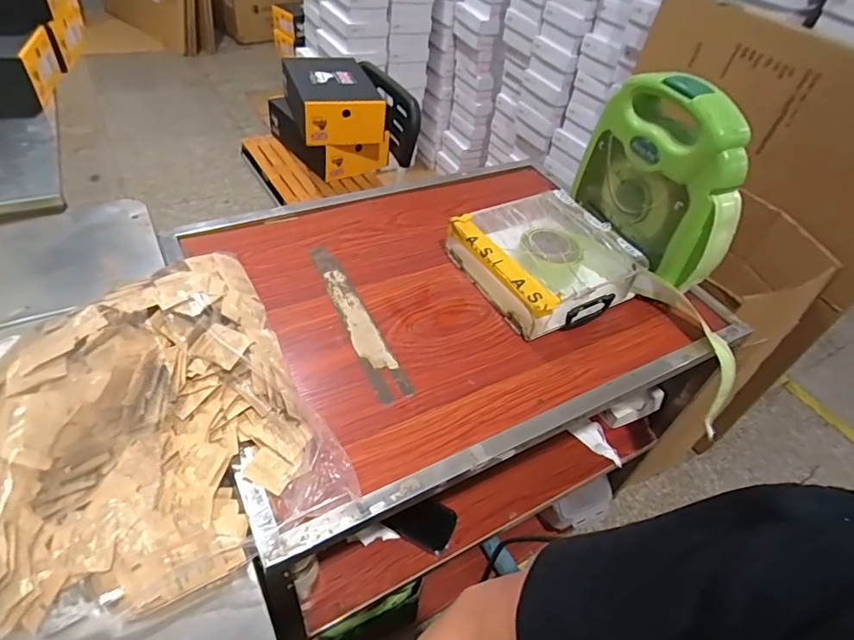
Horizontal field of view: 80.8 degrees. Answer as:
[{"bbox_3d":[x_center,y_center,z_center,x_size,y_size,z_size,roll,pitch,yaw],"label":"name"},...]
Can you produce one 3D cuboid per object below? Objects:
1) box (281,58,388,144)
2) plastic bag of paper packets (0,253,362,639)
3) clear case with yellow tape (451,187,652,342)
[{"bbox_3d":[-0.249,-0.588,1.322,0.225,0.125,0.288,-10,48,-18],"label":"box"},{"bbox_3d":[-0.316,0.110,0.571,0.334,0.103,0.392,-20,52,-26],"label":"plastic bag of paper packets"},{"bbox_3d":[0.198,-0.104,0.842,0.239,0.073,0.245,-19,52,-25],"label":"clear case with yellow tape"}]

